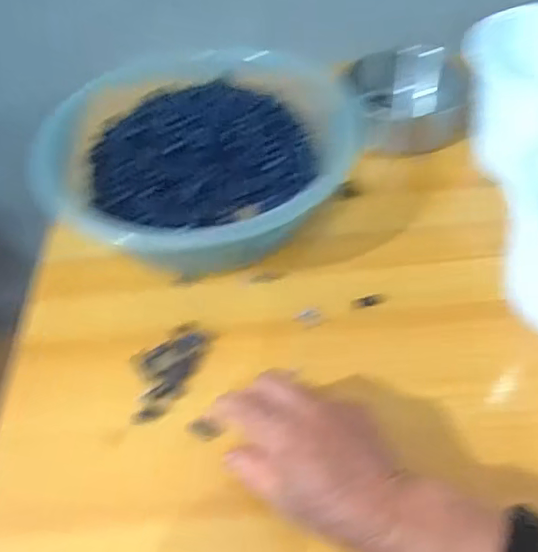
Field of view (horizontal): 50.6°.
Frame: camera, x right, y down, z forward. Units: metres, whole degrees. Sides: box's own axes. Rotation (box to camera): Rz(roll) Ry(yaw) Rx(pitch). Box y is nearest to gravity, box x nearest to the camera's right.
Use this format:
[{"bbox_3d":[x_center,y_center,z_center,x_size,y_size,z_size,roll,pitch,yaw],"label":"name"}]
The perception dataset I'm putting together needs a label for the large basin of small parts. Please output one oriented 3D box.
[{"bbox_3d":[-0.070,-0.125,0.565,0.316,0.072,0.265,-1,51,3],"label":"large basin of small parts"}]

